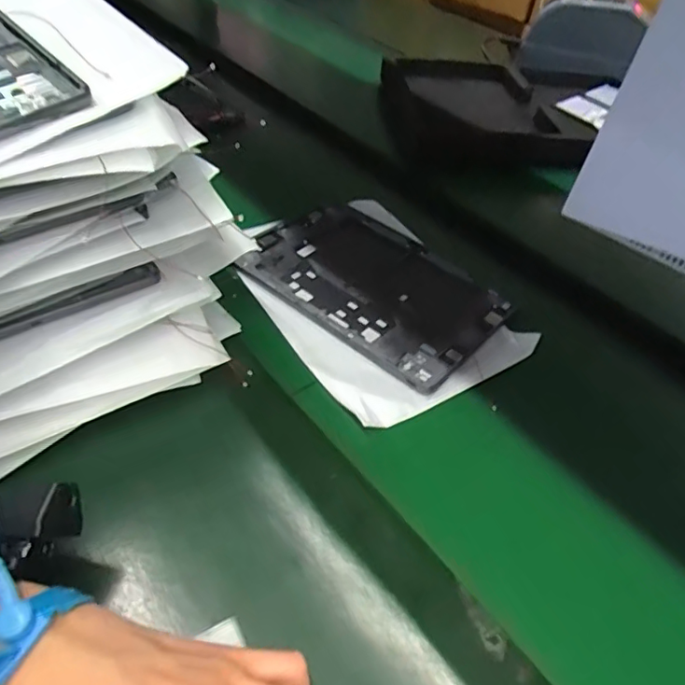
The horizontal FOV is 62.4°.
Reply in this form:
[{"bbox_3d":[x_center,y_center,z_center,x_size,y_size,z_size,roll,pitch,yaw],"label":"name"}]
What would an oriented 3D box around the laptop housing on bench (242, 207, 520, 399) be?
[{"bbox_3d":[0.029,-0.061,0.556,0.244,0.010,0.165,34,49,22],"label":"laptop housing on bench"}]

